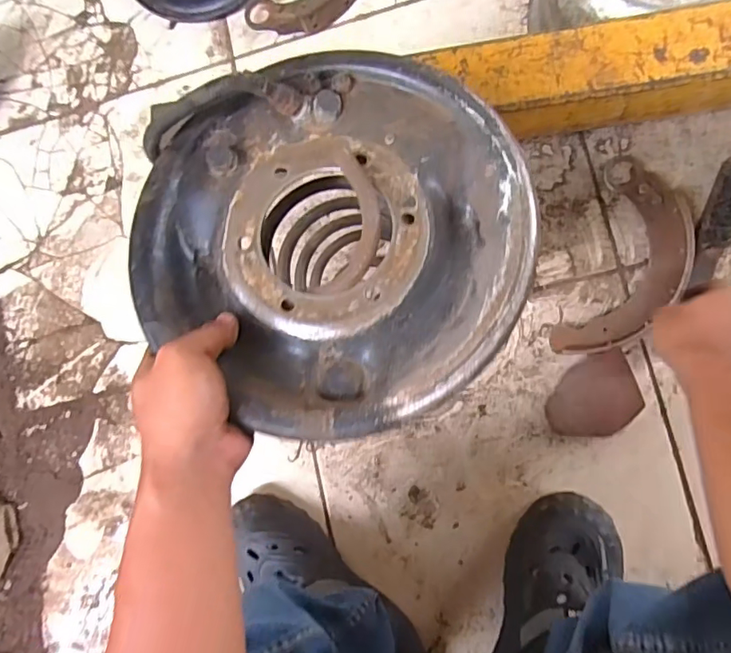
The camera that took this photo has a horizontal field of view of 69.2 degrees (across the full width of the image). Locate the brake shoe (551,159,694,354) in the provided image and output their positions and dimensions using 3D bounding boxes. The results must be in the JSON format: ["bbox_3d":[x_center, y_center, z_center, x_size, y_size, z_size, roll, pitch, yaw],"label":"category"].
[{"bbox_3d":[0.297,-0.068,0.602,0.115,0.039,0.239,19,89,10],"label":"brake shoe"}]

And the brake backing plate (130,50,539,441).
[{"bbox_3d":[-0.025,-0.060,0.350,0.255,0.050,0.250,-1,86,9],"label":"brake backing plate"}]

